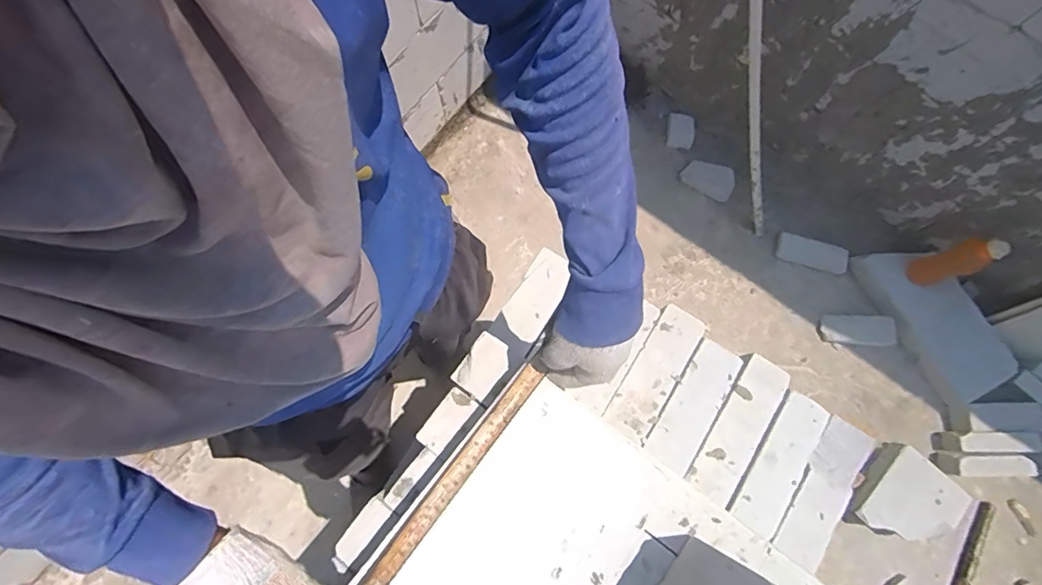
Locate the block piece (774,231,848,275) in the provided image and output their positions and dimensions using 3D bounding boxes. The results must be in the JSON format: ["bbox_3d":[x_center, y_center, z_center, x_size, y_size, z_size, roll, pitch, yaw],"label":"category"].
[{"bbox_3d":[0.840,-0.115,1.474,0.194,0.031,0.079,19,78,4],"label":"block piece"}]

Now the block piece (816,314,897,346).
[{"bbox_3d":[0.920,0.101,1.398,0.187,0.041,0.085,2,76,26],"label":"block piece"}]

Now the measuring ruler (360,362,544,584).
[{"bbox_3d":[-0.071,0.190,0.510,0.023,0.011,0.279,36,74,7],"label":"measuring ruler"}]

